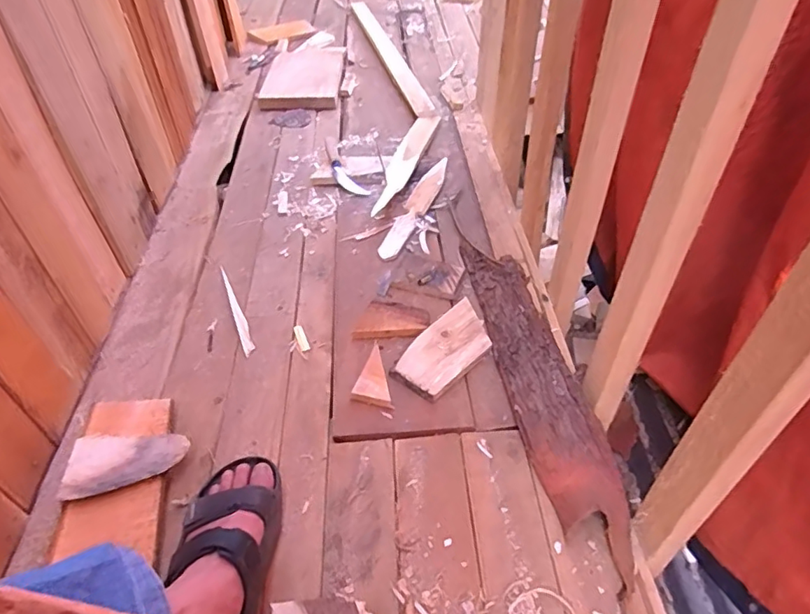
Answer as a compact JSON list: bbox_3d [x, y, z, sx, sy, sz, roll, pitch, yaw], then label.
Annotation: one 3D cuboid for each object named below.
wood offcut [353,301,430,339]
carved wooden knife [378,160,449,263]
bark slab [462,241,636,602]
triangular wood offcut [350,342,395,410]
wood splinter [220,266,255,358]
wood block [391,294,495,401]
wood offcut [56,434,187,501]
[{"bbox_3d":[-0.020,0.020,0.871,0.115,0.014,0.072,-1,47,3],"label":"wood offcut"},{"bbox_3d":[0.025,-0.205,1.093,0.045,0.011,0.337,15,50,17],"label":"carved wooden knife"},{"bbox_3d":[0.187,0.088,0.784,0.100,0.041,0.588,-8,47,-5],"label":"bark slab"},{"bbox_3d":[-0.055,0.104,0.790,0.053,0.019,0.112,-11,47,-7],"label":"triangular wood offcut"},{"bbox_3d":[-0.285,0.001,0.918,0.018,0.008,0.215,-19,49,-14],"label":"wood splinter"},{"bbox_3d":[0.064,0.066,0.819,0.091,0.021,0.172,34,57,30],"label":"wood block"},{"bbox_3d":[-0.349,0.197,0.684,0.137,0.011,0.079,-1,53,-9],"label":"wood offcut"}]

